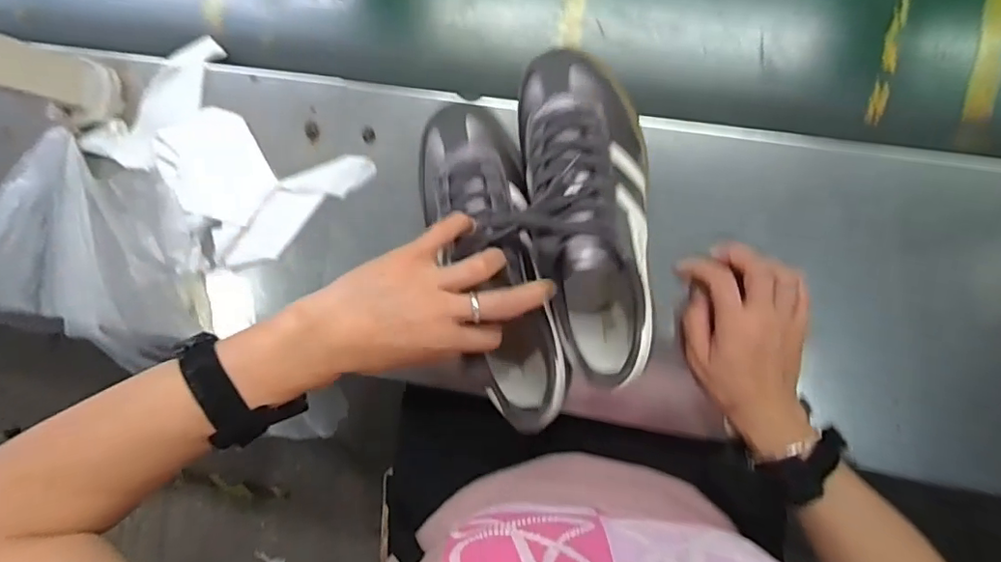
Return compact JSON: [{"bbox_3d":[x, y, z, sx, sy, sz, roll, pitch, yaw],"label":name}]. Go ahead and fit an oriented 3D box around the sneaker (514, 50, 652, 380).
[{"bbox_3d":[0.068,-0.050,0.433,0.101,0.080,0.256,-9,94,8],"label":"sneaker"}]

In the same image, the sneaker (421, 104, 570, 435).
[{"bbox_3d":[-0.013,-0.018,0.456,0.087,0.078,0.259,-14,89,9],"label":"sneaker"}]

